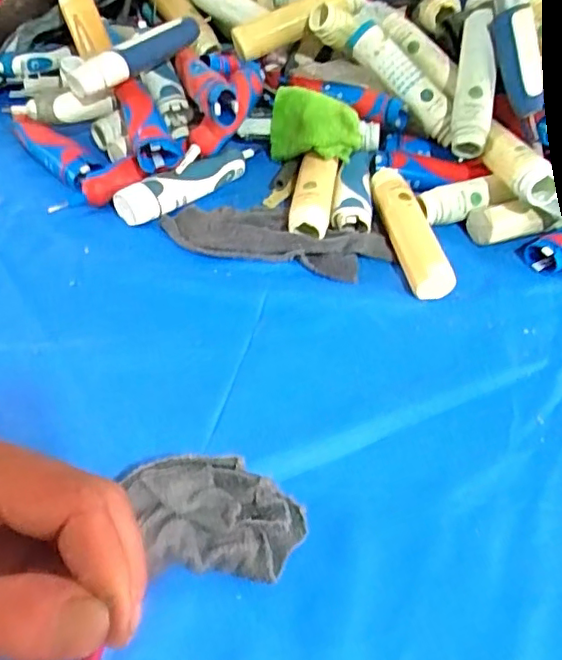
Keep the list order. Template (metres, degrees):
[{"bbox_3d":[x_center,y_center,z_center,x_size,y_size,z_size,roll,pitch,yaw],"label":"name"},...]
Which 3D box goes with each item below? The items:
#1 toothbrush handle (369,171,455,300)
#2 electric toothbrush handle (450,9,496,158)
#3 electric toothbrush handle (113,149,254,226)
[{"bbox_3d":[0.107,-0.090,0.504,0.035,0.030,0.143,-6,51,-10],"label":"toothbrush handle"},{"bbox_3d":[0.180,-0.231,0.550,0.034,0.033,0.137,8,77,1],"label":"electric toothbrush handle"},{"bbox_3d":[-0.078,-0.133,0.523,0.144,0.024,0.028,-35,61,-29],"label":"electric toothbrush handle"}]

